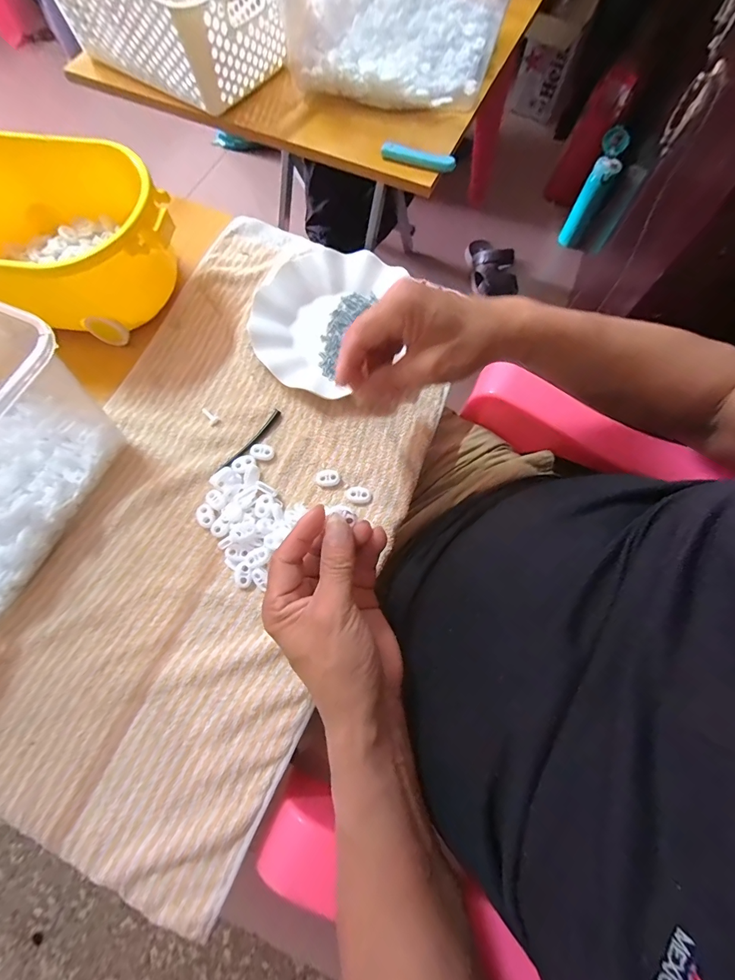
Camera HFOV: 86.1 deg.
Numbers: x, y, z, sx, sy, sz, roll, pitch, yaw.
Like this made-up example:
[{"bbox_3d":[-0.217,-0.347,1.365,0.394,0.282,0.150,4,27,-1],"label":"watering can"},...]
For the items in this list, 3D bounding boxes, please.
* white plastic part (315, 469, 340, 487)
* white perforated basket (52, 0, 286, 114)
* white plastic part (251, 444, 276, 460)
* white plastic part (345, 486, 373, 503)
[{"bbox_3d":[-0.038,-0.012,0.370,0.023,0.004,0.017,4,70,1],"label":"white plastic part"},{"bbox_3d":[-0.276,-0.674,0.539,0.306,0.101,0.196,42,75,13],"label":"white perforated basket"},{"bbox_3d":[-0.101,-0.036,0.380,0.023,0.004,0.015,19,71,6],"label":"white plastic part"},{"bbox_3d":[-0.008,0.004,0.366,0.024,0.004,0.016,8,70,2],"label":"white plastic part"}]

